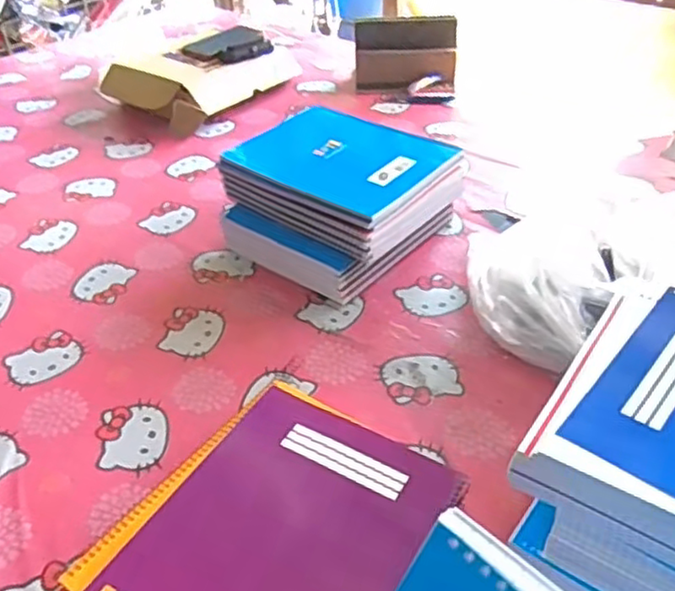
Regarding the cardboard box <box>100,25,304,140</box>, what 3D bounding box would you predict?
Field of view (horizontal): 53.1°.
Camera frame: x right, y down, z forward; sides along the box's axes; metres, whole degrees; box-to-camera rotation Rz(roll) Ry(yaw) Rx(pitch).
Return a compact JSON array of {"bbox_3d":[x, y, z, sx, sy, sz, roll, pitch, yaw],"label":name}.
[{"bbox_3d":[-0.254,-0.441,1.336,0.292,0.097,0.333,28,48,32],"label":"cardboard box"}]

